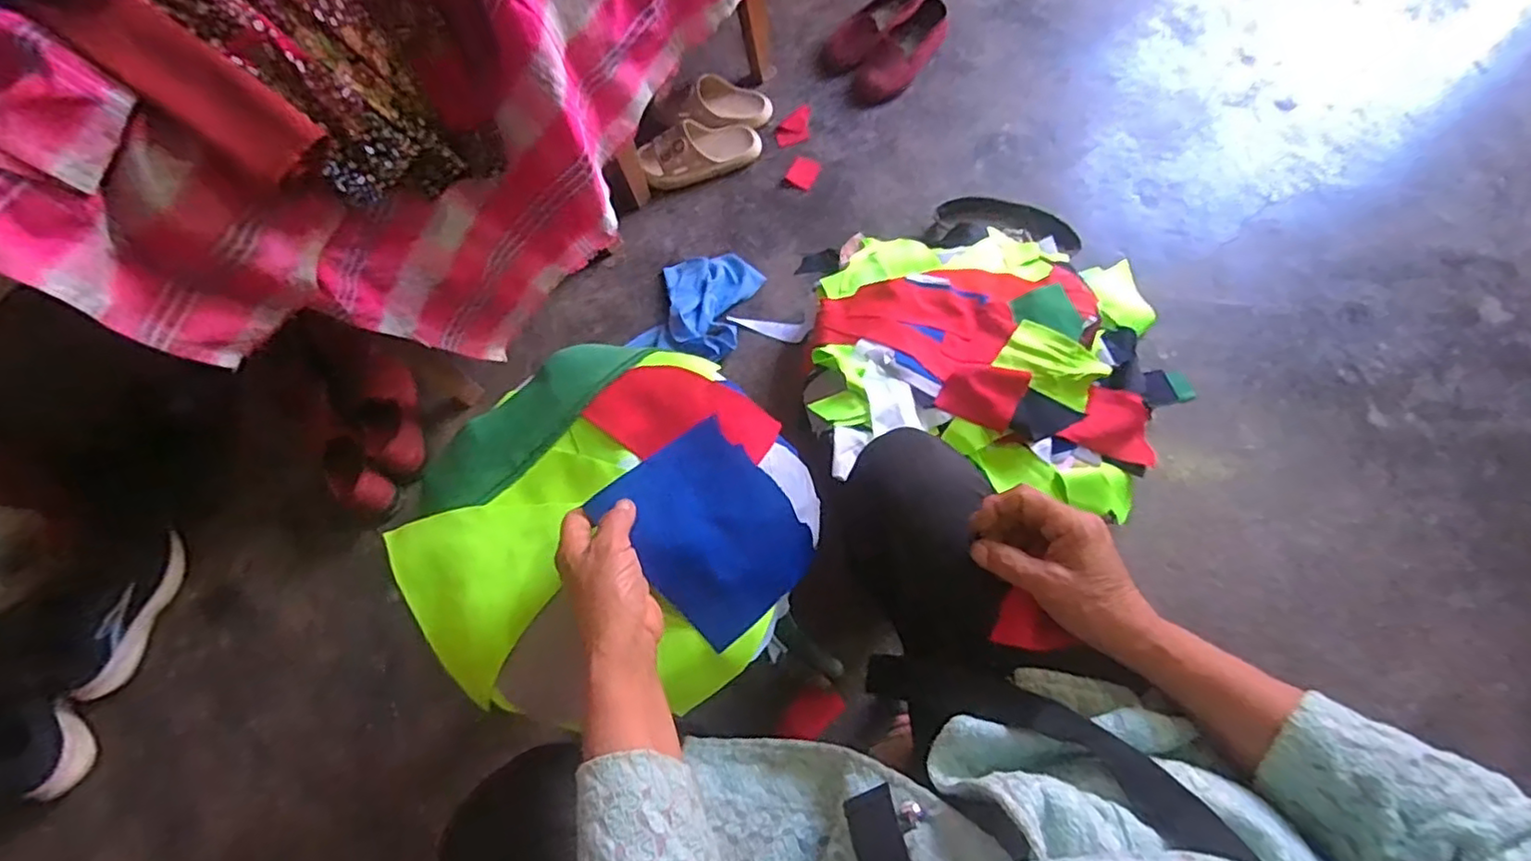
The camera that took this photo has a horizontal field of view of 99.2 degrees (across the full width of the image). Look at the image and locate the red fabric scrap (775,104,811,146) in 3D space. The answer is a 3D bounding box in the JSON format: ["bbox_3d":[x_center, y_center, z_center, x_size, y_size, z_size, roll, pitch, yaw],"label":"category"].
[{"bbox_3d":[0.048,-0.528,1.126,0.060,0.017,0.069,-4,69,2],"label":"red fabric scrap"}]

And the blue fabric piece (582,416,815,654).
[{"bbox_3d":[-0.039,0.075,0.498,0.117,0.016,0.147,-41,98,-22],"label":"blue fabric piece"}]

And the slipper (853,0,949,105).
[{"bbox_3d":[0.233,-0.654,1.125,0.082,0.061,0.197,34,75,16],"label":"slipper"}]

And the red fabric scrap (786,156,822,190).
[{"bbox_3d":[0.065,-0.437,1.105,0.048,0.008,0.057,22,72,11],"label":"red fabric scrap"}]

